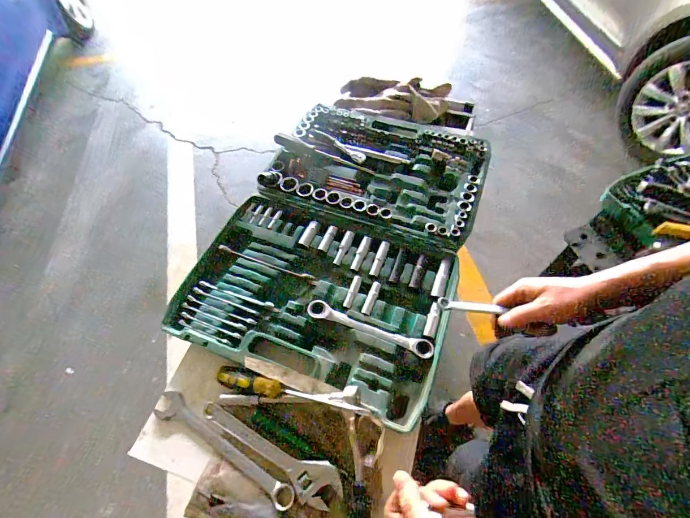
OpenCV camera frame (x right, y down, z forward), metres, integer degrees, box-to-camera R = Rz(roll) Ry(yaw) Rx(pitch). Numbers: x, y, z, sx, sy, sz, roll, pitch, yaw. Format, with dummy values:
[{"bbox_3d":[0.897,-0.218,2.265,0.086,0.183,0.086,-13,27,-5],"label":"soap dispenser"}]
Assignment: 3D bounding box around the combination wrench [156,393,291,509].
[{"bbox_3d":[-0.181,0.279,0.490,0.254,0.020,0.038,26,64,16],"label":"combination wrench"}]

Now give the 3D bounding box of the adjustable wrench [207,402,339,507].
[{"bbox_3d":[-0.112,0.270,0.478,0.231,0.010,0.053,26,64,16],"label":"adjustable wrench"}]

